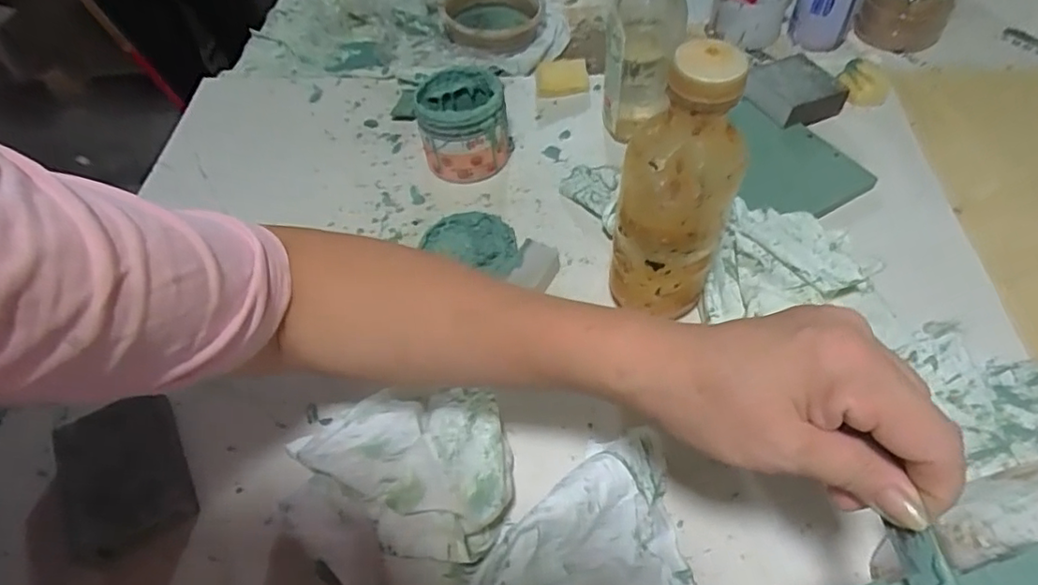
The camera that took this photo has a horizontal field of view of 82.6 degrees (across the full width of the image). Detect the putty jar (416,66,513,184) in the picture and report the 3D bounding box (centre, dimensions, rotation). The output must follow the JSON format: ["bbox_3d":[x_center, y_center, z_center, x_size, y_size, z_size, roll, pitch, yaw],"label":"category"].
[{"bbox_3d":[-0.053,-0.158,0.557,0.084,0.074,0.083,-9,53,-2],"label":"putty jar"}]

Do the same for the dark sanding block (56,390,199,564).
[{"bbox_3d":[-0.265,0.122,0.401,0.077,0.029,0.107,-26,56,-14],"label":"dark sanding block"}]

